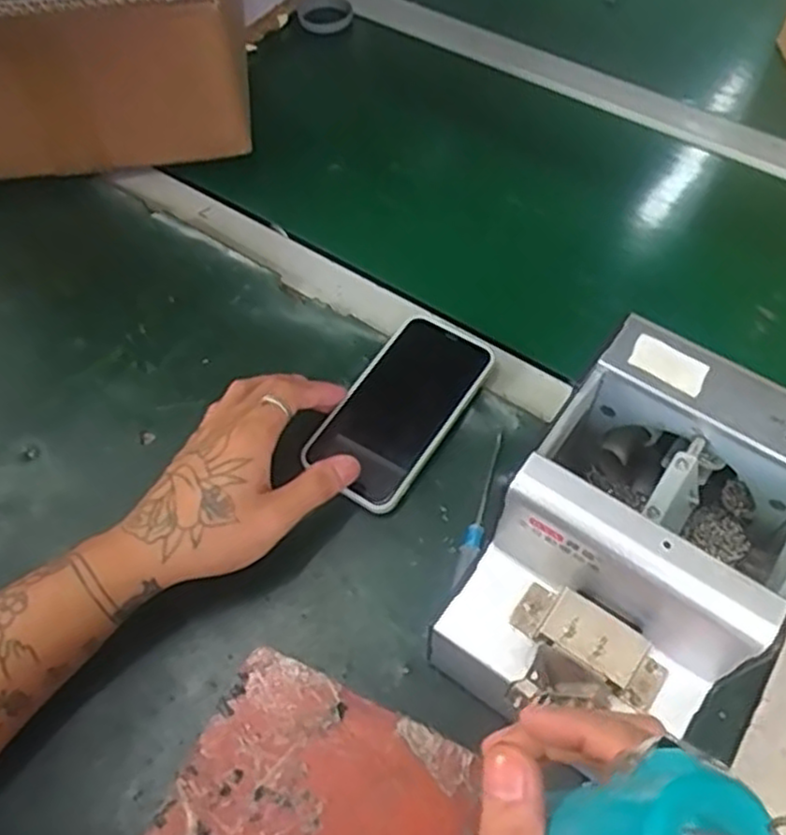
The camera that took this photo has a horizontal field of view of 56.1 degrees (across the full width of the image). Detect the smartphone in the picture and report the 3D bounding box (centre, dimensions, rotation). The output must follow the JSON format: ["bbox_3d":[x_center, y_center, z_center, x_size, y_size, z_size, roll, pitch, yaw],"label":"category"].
[{"bbox_3d":[0.006,-0.008,0.506,0.072,0.011,0.143,29,70,21],"label":"smartphone"}]

